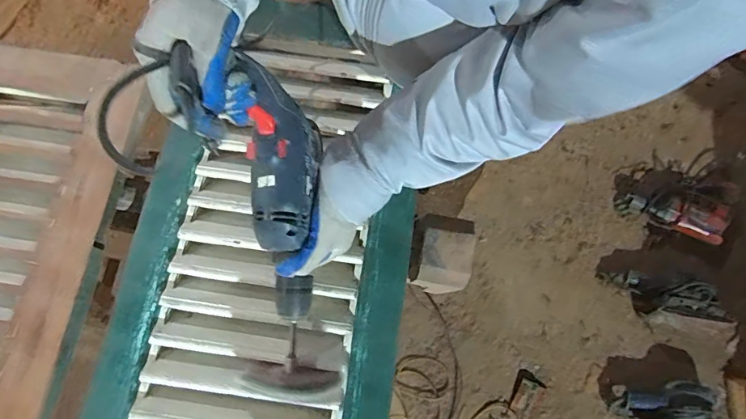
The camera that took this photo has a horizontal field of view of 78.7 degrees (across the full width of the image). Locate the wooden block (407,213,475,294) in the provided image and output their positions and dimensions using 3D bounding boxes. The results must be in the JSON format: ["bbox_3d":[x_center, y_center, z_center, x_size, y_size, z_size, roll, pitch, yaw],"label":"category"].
[{"bbox_3d":[0.086,0.053,0.569,0.074,0.023,0.098,11,72,2],"label":"wooden block"}]

